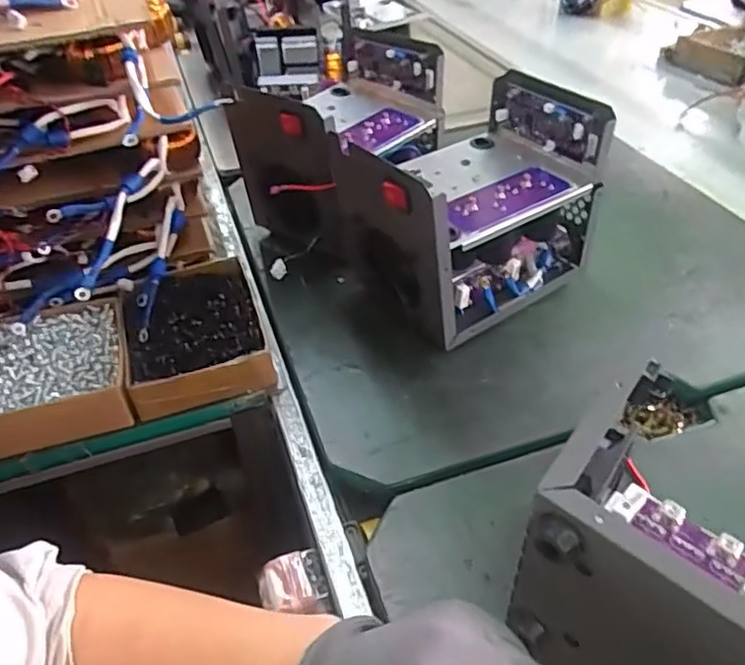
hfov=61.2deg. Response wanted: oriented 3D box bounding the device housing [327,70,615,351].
[{"bbox_3d":[0.096,-0.118,0.637,0.228,0.192,0.154,-29,48,-25],"label":"device housing"}]

